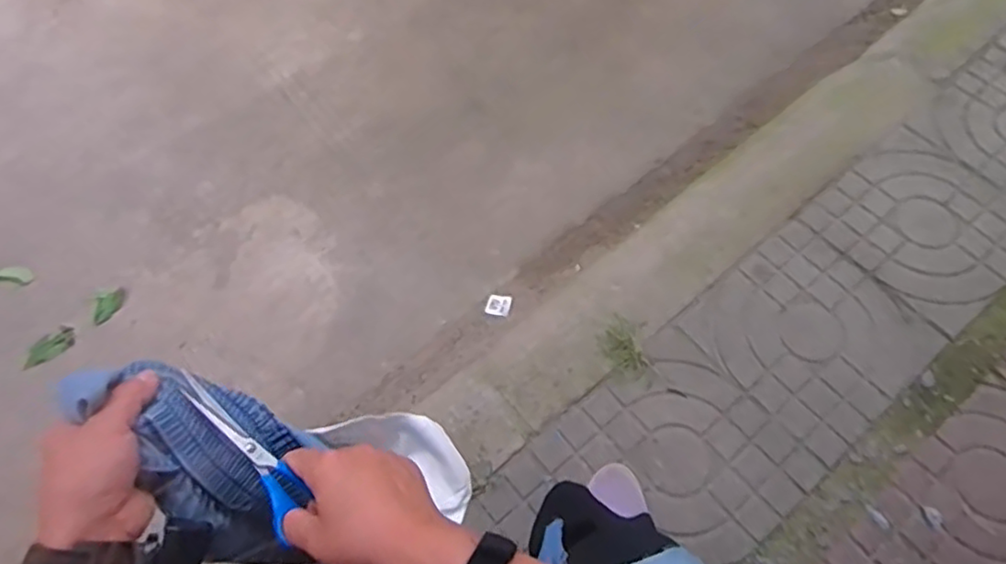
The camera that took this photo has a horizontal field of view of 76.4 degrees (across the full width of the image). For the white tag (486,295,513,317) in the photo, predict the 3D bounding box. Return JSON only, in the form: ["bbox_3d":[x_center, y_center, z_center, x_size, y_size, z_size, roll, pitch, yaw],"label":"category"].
[{"bbox_3d":[-0.007,0.039,1.071,0.041,0.004,0.040,7,58,15],"label":"white tag"}]

